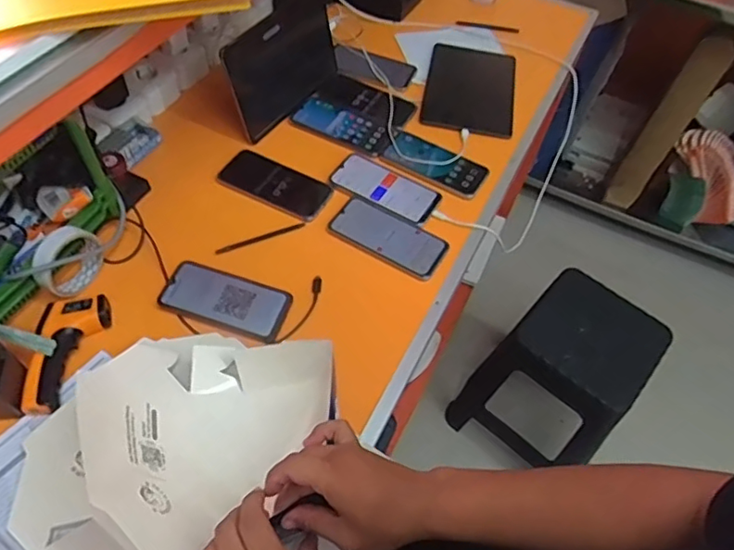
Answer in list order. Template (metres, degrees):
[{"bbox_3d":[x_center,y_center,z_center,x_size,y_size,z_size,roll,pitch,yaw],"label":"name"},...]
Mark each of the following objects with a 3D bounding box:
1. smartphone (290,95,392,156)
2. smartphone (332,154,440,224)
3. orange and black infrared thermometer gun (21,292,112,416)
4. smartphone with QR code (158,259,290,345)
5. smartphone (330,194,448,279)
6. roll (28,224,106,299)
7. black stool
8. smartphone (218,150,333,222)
[{"bbox_3d":[-0.040,-0.259,0.967,0.174,0.015,0.080,29,57,15],"label":"smartphone"},{"bbox_3d":[0.030,-0.139,0.884,0.165,0.005,0.078,26,56,13],"label":"smartphone"},{"bbox_3d":[-0.354,0.091,0.669,0.071,0.030,0.146,-3,54,-8],"label":"orange and black infrared thermometer gun"},{"bbox_3d":[-0.187,0.032,0.743,0.161,0.011,0.074,18,54,7],"label":"smartphone with QR code"},{"bbox_3d":[0.033,-0.059,0.827,0.170,0.006,0.085,30,57,15],"label":"smartphone"},{"bbox_3d":[-0.382,-0.018,0.718,0.038,0.071,0.088,18,54,7],"label":"roll"},{"bbox_3d":[0.454,0.254,1.389,0.317,0.435,0.308,36,58,19],"label":"black stool"},{"bbox_3d":[-0.140,-0.143,0.871,0.168,0.006,0.079,25,56,12],"label":"smartphone"}]

